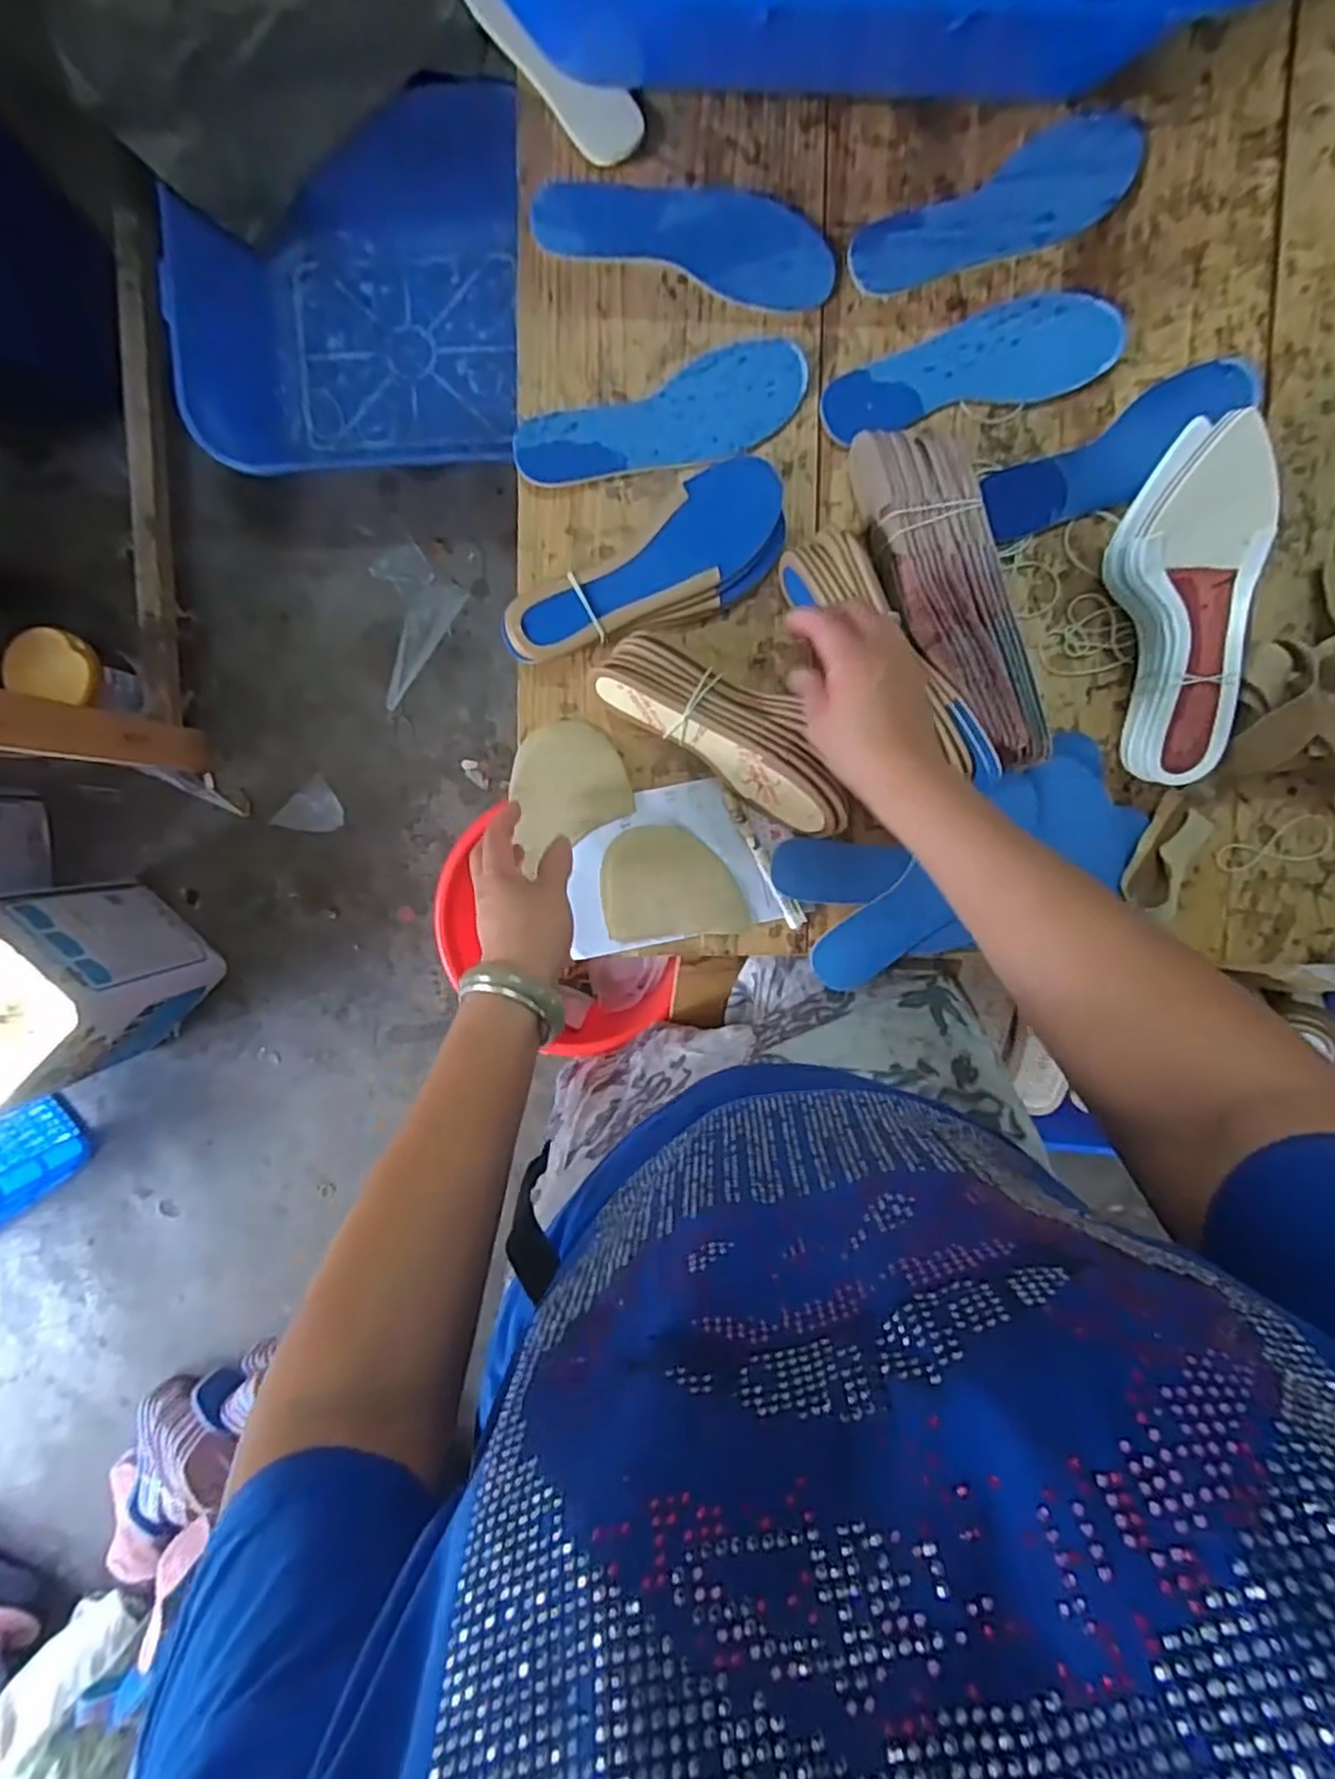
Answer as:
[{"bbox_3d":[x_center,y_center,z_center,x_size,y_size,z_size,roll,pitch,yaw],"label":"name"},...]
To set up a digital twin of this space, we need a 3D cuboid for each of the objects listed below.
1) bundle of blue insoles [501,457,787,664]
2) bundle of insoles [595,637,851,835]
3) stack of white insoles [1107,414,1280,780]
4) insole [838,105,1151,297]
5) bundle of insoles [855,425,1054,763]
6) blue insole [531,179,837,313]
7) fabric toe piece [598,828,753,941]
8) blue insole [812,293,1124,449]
[{"bbox_3d":[-0.017,-0.247,0.587,0.235,0.029,0.087,-26,95,2],"label":"bundle of blue insoles"},{"bbox_3d":[0.051,-0.121,0.571,0.216,0.058,0.069,34,94,-5],"label":"bundle of insoles"},{"bbox_3d":[0.386,-0.203,0.545,0.082,0.100,0.243,-11,112,1],"label":"stack of white insoles"},{"bbox_3d":[0.259,-0.526,0.576,0.236,0.004,0.073,-27,95,2],"label":"insole"},{"bbox_3d":[0.212,-0.216,0.560,0.071,0.089,0.260,-18,95,1],"label":"bundle of insoles"},{"bbox_3d":[0.016,-0.510,0.574,0.231,0.006,0.072,12,95,-1],"label":"blue insole"},{"bbox_3d":[0.004,-0.006,0.620,0.116,0.004,0.092,-5,98,1],"label":"fabric toe piece"},{"bbox_3d":[0.237,-0.411,0.582,0.228,0.012,0.076,-15,95,1],"label":"blue insole"}]

